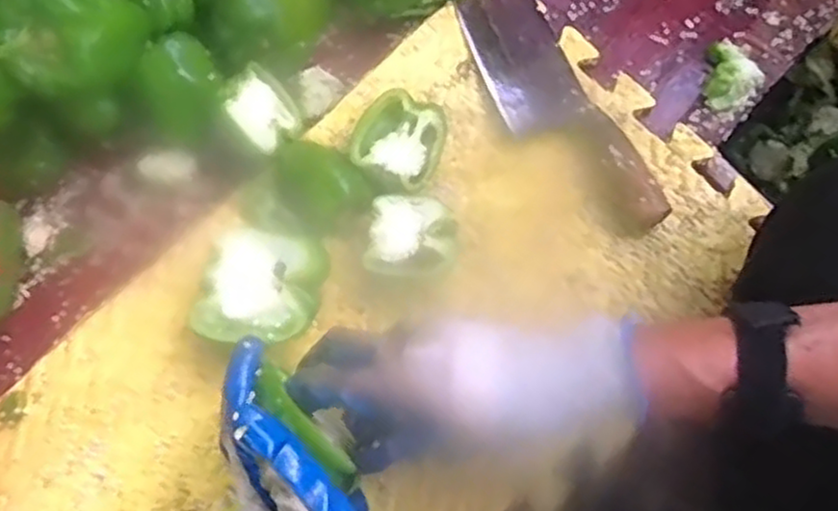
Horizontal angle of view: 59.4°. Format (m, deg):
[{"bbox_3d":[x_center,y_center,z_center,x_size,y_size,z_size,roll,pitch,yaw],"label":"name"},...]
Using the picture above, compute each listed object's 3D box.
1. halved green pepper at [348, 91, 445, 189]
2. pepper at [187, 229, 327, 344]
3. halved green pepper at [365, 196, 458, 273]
[{"bbox_3d":[-0.014,-0.081,0.522,0.067,0.032,0.062,-1,73,3],"label":"halved green pepper"},{"bbox_3d":[-0.102,0.025,0.495,0.068,0.042,0.077,15,75,7],"label":"pepper"},{"bbox_3d":[-0.003,-0.012,0.504,0.057,0.029,0.053,6,74,5],"label":"halved green pepper"}]

